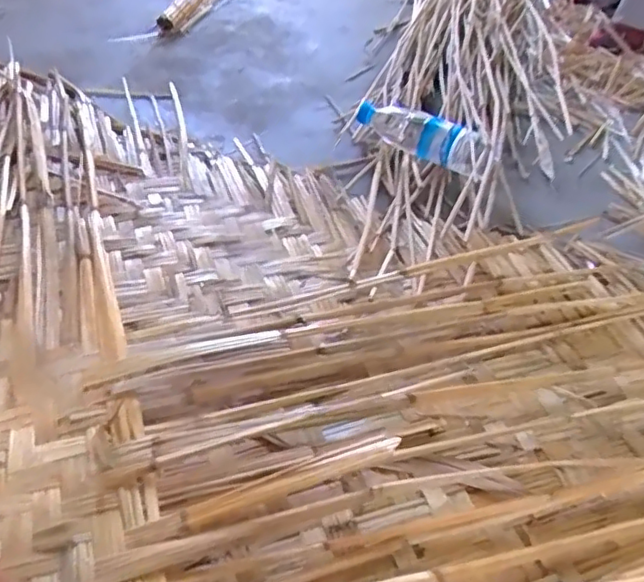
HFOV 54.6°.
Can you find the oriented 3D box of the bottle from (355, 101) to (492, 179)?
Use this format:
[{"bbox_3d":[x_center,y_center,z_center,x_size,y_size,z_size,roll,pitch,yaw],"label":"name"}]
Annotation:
[{"bbox_3d":[0.151,-0.225,0.939,0.054,0.076,0.221,-31,52,-34],"label":"bottle"}]

